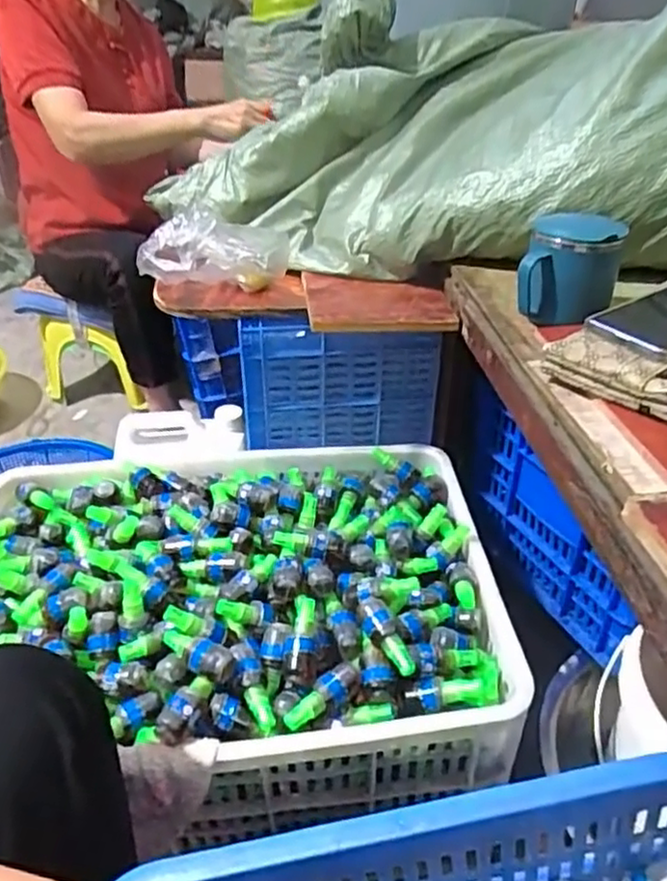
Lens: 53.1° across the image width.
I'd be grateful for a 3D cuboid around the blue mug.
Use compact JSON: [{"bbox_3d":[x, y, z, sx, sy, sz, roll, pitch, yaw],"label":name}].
[{"bbox_3d":[0.238,-0.170,0.683,0.092,0.108,0.112,9,36,15],"label":"blue mug"}]

